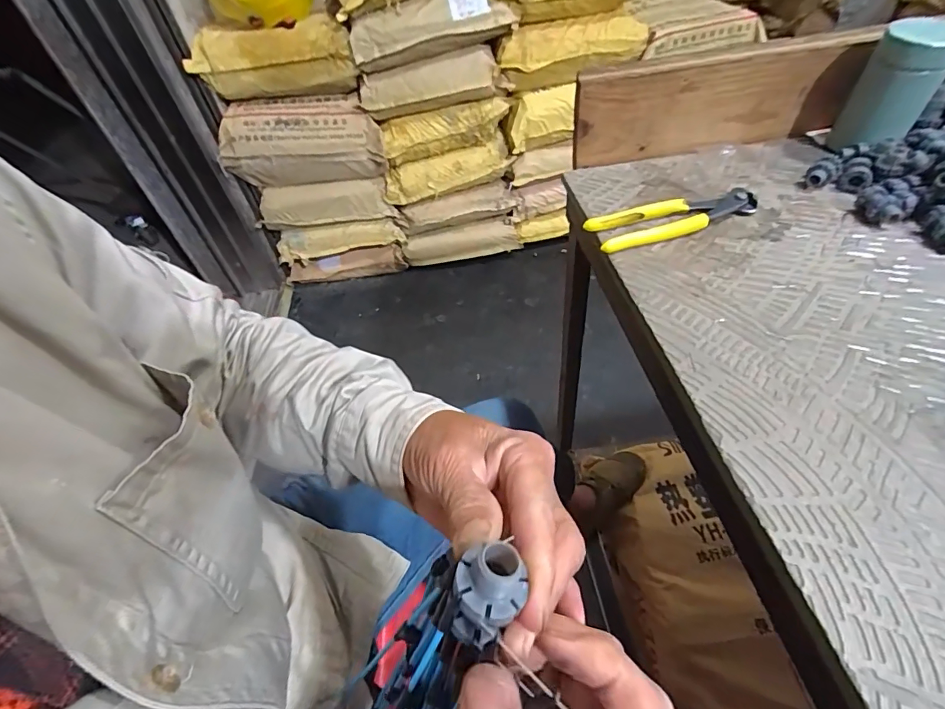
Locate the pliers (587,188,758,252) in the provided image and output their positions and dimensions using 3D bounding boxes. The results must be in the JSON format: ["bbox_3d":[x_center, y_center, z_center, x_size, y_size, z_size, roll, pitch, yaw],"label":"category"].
[{"bbox_3d":[0.191,-0.131,0.432,0.158,0.015,0.045,-16,48,-7],"label":"pliers"}]

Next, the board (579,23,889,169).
[{"bbox_3d":[0.261,-0.272,0.492,0.294,0.097,0.022,-8,48,0],"label":"board"}]

